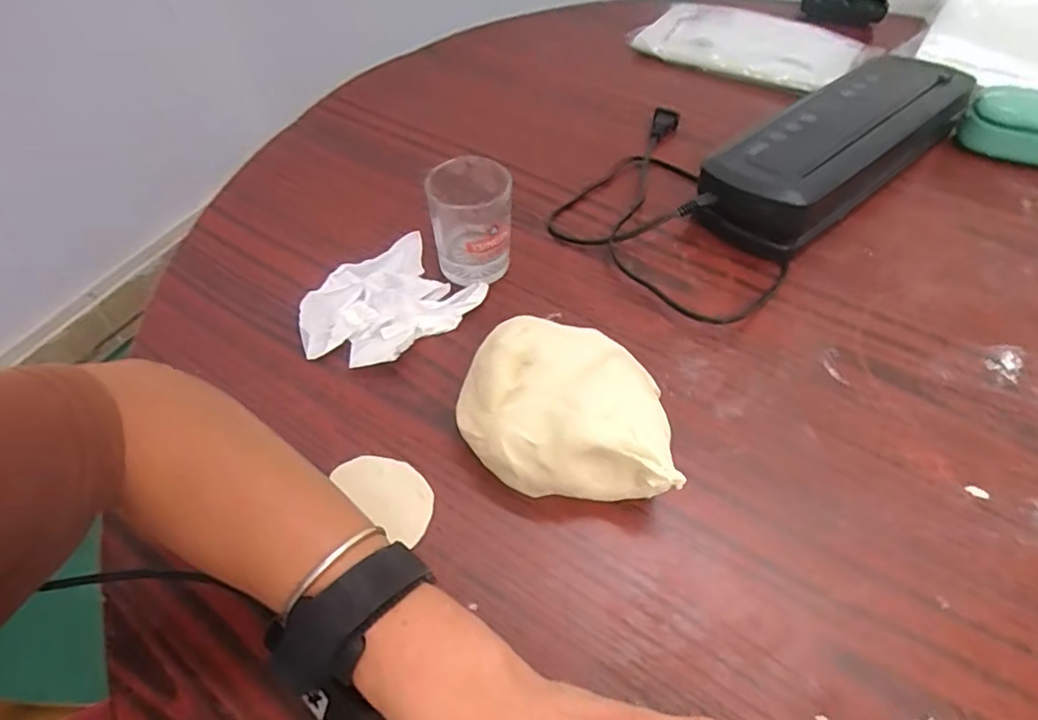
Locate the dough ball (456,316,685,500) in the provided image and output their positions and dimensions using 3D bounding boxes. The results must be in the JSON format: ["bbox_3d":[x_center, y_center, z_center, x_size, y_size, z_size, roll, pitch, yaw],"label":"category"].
[{"bbox_3d":[0.027,0.033,0.381,0.131,0.063,0.112,2,52,1],"label":"dough ball"}]

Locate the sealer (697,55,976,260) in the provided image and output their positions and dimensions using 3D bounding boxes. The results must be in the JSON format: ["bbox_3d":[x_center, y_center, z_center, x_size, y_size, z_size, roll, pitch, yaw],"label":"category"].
[{"bbox_3d":[0.302,-0.204,0.557,0.351,0.061,0.115,-35,60,-24],"label":"sealer"}]

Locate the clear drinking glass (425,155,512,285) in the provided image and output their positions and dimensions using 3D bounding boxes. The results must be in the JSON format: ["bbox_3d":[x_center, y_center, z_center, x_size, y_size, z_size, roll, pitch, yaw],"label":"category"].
[{"bbox_3d":[-0.039,-0.111,0.471,0.060,0.097,0.057,-4,52,-3],"label":"clear drinking glass"}]

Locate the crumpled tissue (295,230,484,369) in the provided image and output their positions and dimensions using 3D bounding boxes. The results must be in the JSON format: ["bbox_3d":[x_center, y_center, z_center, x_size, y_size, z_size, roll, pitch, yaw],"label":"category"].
[{"bbox_3d":[-0.108,-0.043,0.465,0.103,0.028,0.130,37,61,25],"label":"crumpled tissue"}]

